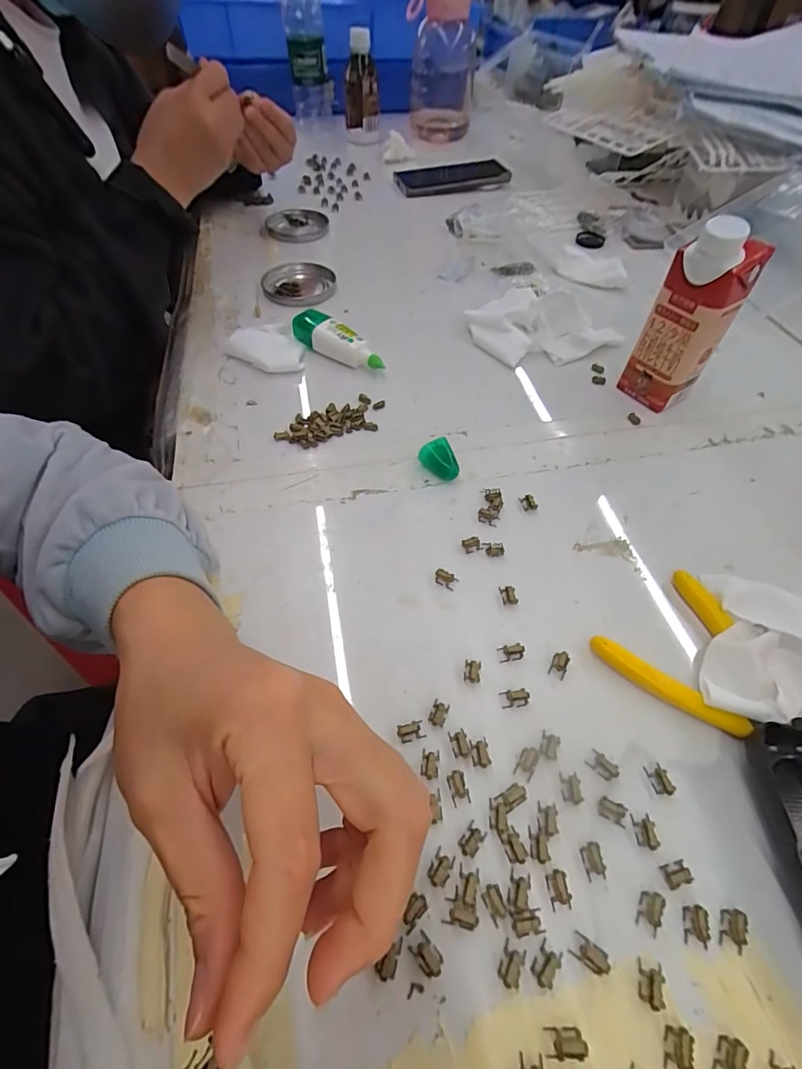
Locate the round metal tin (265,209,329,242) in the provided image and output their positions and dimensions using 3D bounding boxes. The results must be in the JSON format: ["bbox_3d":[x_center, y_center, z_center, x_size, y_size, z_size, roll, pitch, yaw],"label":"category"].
[{"bbox_3d":[-0.134,-0.408,0.622,0.078,0.017,0.078,-1,54,-2],"label":"round metal tin"}]

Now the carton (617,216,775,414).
[{"bbox_3d":[0.222,-0.165,0.363,0.041,0.136,0.049,-33,61,-23],"label":"carton"}]

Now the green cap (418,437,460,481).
[{"bbox_3d":[0.029,-0.054,0.347,0.023,0.020,0.027,-19,56,-15],"label":"green cap"}]

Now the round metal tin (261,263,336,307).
[{"bbox_3d":[-0.110,-0.276,0.516,0.074,0.011,0.075,1,54,-1],"label":"round metal tin"}]

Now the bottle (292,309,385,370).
[{"bbox_3d":[-0.059,-0.176,0.430,0.096,0.028,0.022,35,60,22],"label":"bottle"}]

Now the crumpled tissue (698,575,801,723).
[{"bbox_3d":[0.208,0.067,0.265,0.067,0.021,0.090,20,56,13],"label":"crumpled tissue"}]

